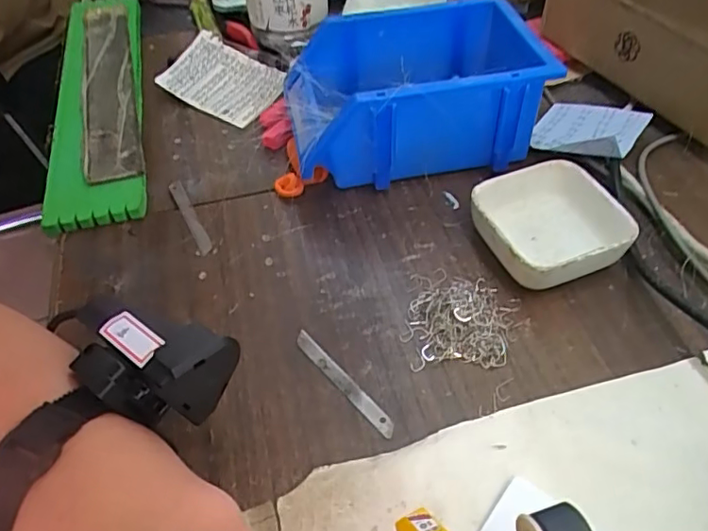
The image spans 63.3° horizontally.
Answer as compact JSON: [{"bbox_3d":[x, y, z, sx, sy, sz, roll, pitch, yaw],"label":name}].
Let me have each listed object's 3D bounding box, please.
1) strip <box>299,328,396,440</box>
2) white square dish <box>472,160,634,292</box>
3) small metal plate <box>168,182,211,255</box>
[{"bbox_3d":[-0.006,0.065,0.322,0.009,0.004,0.079,-40,58,-14],"label":"strip"},{"bbox_3d":[0.125,-0.027,0.375,0.090,0.033,0.088,-17,50,-12],"label":"white square dish"},{"bbox_3d":[-0.115,-0.035,0.405,0.009,0.004,0.077,-24,52,-18],"label":"small metal plate"}]

